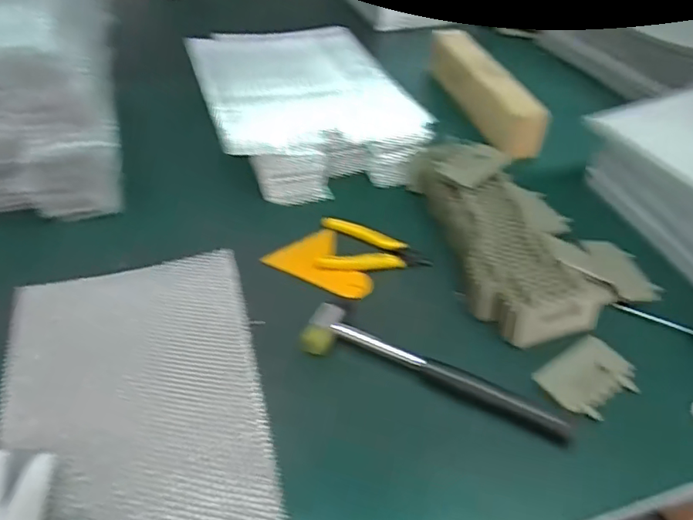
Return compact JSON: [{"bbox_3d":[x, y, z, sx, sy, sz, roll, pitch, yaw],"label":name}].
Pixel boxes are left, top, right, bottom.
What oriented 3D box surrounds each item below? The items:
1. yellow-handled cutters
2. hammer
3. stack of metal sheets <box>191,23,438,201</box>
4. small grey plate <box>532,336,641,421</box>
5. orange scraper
[{"bbox_3d":[0.030,-0.016,0.606,0.117,0.009,0.090,5,43,2],"label":"yellow-handled cutters"},{"bbox_3d":[0.078,0.093,0.488,0.236,0.021,0.051,17,45,14],"label":"hammer"},{"bbox_3d":[-0.065,-0.218,0.774,0.250,0.070,0.353,-12,45,-16],"label":"stack of metal sheets"},{"bbox_3d":[0.212,0.104,0.488,0.083,0.012,0.058,-23,49,-26],"label":"small grey plate"},{"bbox_3d":[-0.019,0.004,0.578,0.103,0.004,0.089,33,51,28],"label":"orange scraper"}]

